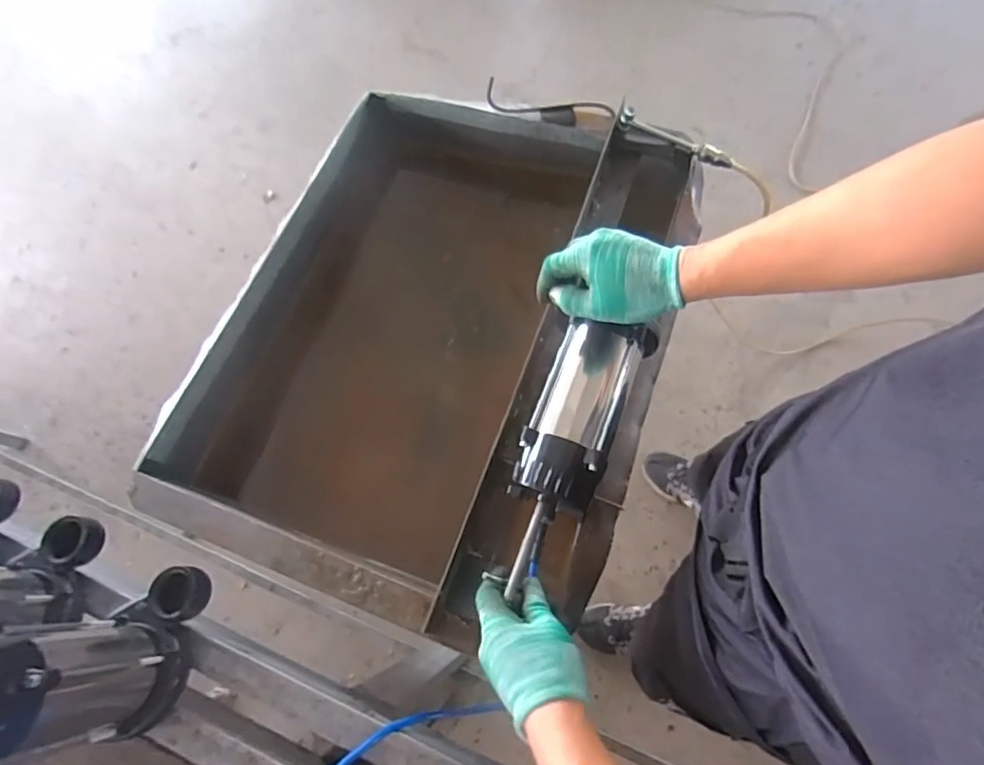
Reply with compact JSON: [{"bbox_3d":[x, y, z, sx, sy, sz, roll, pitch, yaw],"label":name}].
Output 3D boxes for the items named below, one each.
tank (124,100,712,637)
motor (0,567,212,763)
[{"bbox_3d":[-0.057,-0.060,0.811,0.589,0.253,0.752,18,71,13],"label":"tank"},{"bbox_3d":[-0.373,0.244,0.474,0.099,0.238,0.148,25,73,15],"label":"motor"}]

